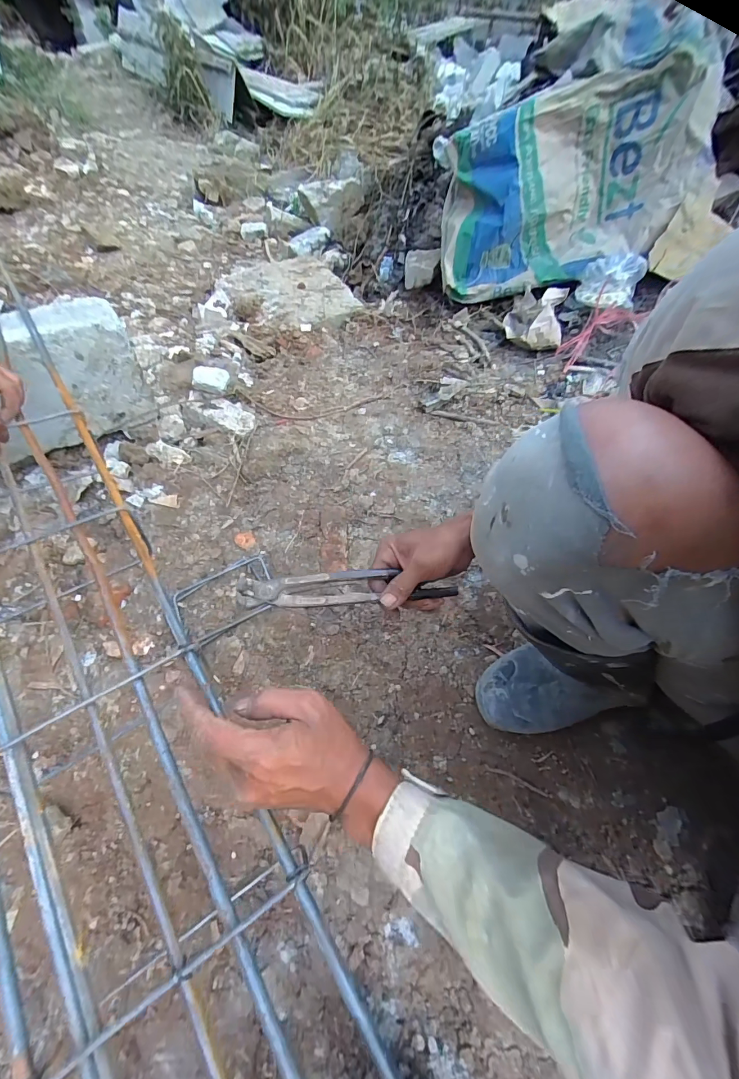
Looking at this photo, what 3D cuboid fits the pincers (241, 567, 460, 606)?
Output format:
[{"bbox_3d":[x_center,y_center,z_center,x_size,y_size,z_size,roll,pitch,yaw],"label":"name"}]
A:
[{"bbox_3d":[-0.019,0.052,0.444,0.238,0.014,0.036,0,58,-15],"label":"pincers"}]

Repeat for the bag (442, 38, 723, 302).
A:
[{"bbox_3d":[0.466,-0.850,0.961,0.558,0.091,0.420,-1,101,15],"label":"bag"}]

